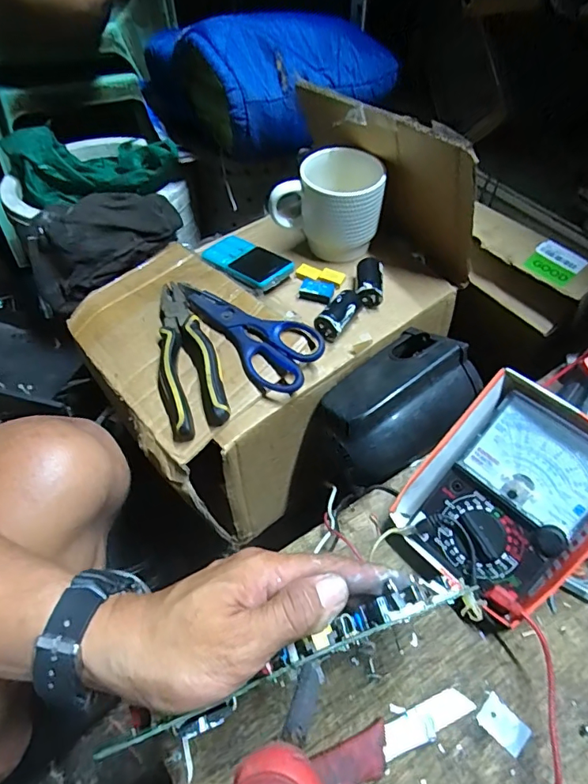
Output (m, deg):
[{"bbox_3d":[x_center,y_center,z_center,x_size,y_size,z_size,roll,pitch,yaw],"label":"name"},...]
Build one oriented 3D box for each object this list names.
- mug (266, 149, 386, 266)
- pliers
[{"bbox_3d":[0.042,-0.211,0.552,0.119,0.097,0.080,12,53,13],"label":"mug"},{"bbox_3d":[-0.110,-0.041,0.481,0.060,0.024,0.192,-12,53,-9],"label":"pliers"}]

